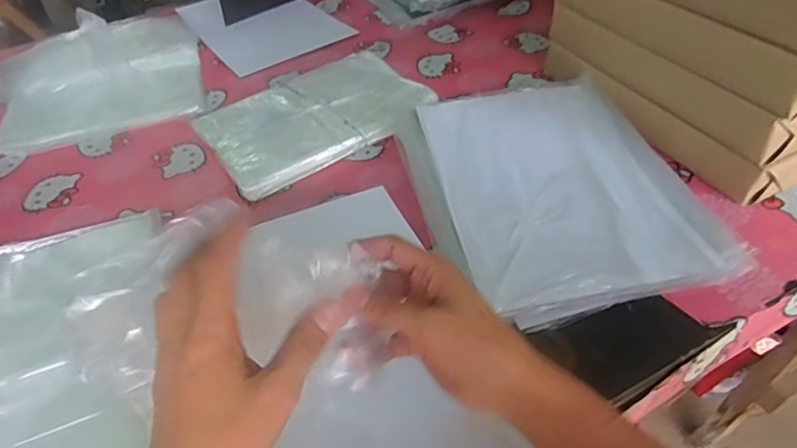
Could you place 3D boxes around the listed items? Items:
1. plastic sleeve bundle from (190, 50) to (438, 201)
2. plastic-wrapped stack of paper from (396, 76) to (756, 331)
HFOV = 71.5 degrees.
[{"bbox_3d":[-0.124,-0.164,0.842,0.315,0.032,0.234,-27,47,-21],"label":"plastic sleeve bundle"},{"bbox_3d":[0.178,-0.048,0.677,0.300,0.043,0.370,-11,44,-6],"label":"plastic-wrapped stack of paper"}]

